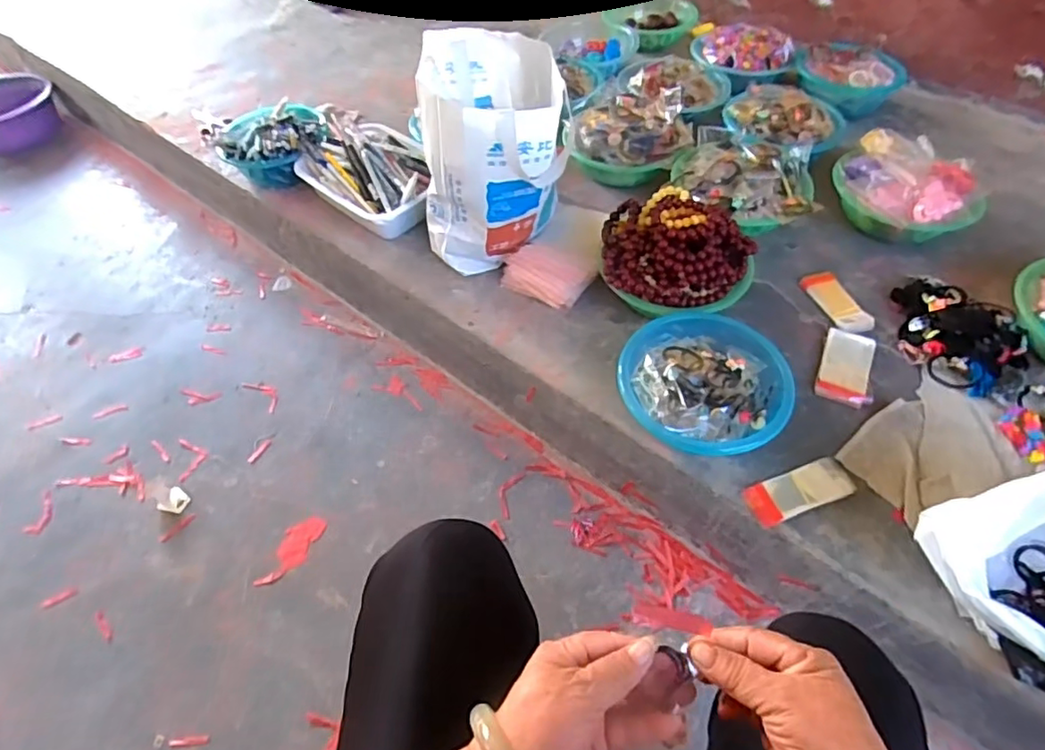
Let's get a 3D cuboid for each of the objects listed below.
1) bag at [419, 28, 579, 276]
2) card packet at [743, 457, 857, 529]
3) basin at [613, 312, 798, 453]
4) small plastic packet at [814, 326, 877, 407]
[{"bbox_3d":[-0.044,-0.348,0.949,0.209,0.309,0.226,7,53,8],"label":"bag"},{"bbox_3d":[0.359,0.147,0.749,0.136,0.022,0.056,-17,55,-10],"label":"card packet"},{"bbox_3d":[0.247,0.014,0.818,0.226,0.083,0.206,3,53,5],"label":"basin"},{"bbox_3d":[0.482,-0.012,0.866,0.070,0.019,0.137,20,57,16],"label":"small plastic packet"}]

